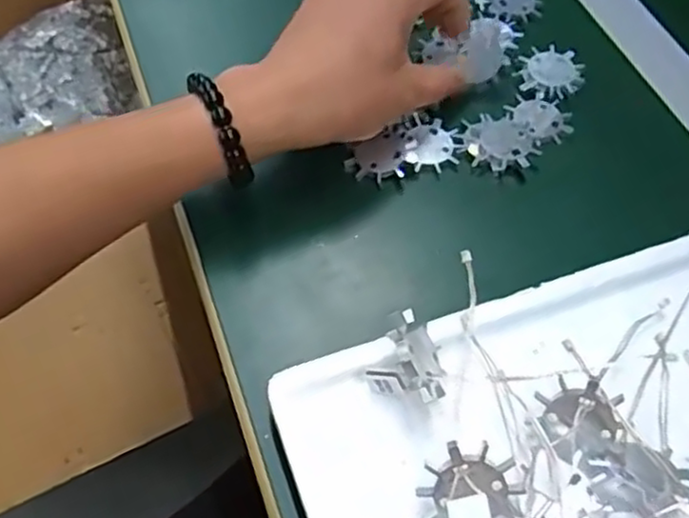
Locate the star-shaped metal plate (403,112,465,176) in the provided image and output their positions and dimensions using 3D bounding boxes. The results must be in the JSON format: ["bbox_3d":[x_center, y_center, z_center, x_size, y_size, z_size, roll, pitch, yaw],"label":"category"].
[{"bbox_3d":[0.051,-0.065,0.397,0.032,0.005,0.036,11,58,4],"label":"star-shaped metal plate"}]

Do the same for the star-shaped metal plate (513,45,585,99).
[{"bbox_3d":[0.126,-0.115,0.426,0.039,0.010,0.036,20,59,10],"label":"star-shaped metal plate"}]

